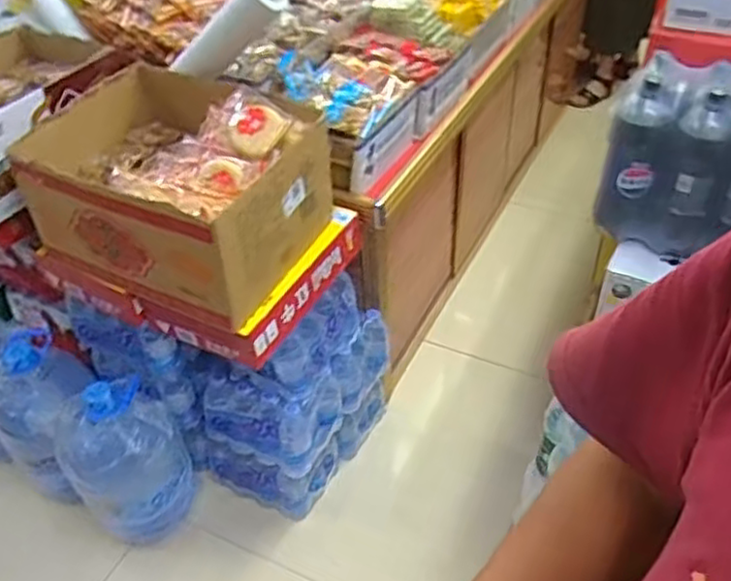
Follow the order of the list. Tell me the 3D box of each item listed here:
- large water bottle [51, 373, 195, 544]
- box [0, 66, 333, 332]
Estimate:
[{"bbox_3d":[-0.509,0.355,1.509,0.234,0.345,0.200,-30,48,-26],"label":"large water bottle"},{"bbox_3d":[-0.336,-0.193,1.290,0.459,0.256,0.349,14,45,18],"label":"box"}]

